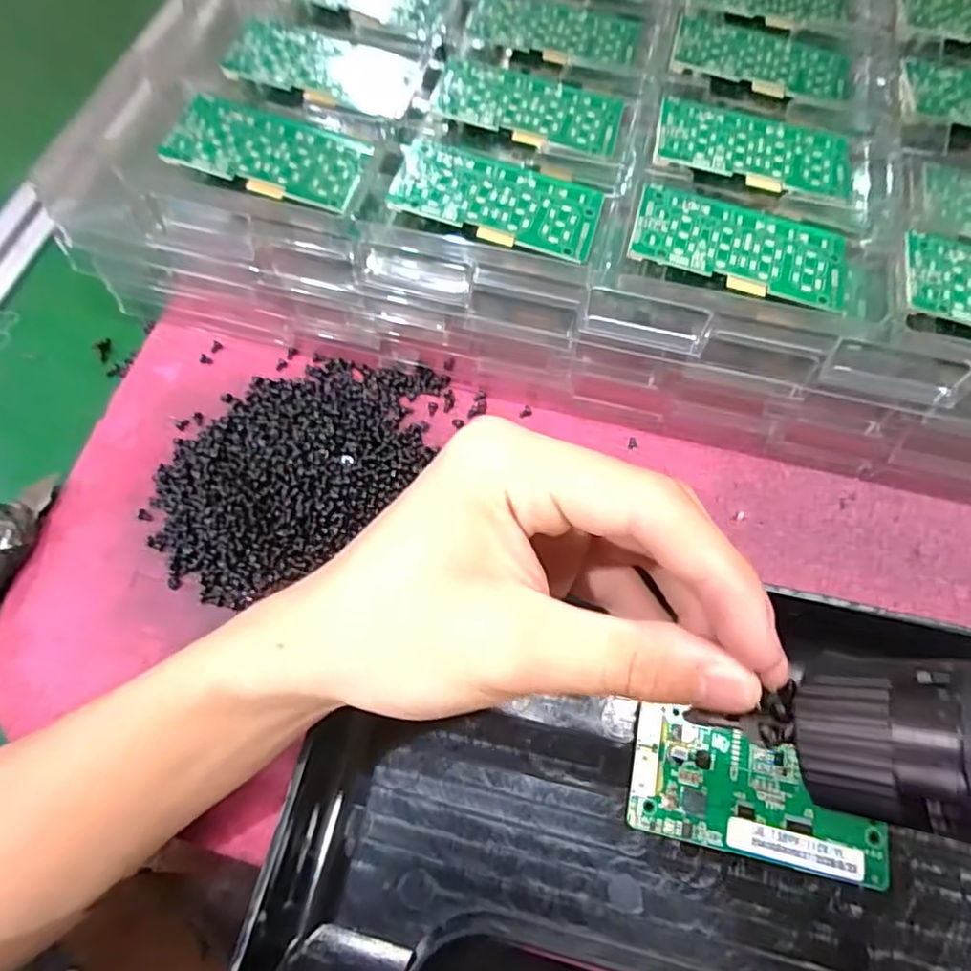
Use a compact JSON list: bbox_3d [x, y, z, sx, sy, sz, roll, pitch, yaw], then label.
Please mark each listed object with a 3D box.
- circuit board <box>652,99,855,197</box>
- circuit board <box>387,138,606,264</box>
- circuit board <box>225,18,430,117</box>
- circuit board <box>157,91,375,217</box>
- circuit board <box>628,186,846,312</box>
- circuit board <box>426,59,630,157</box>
[{"bbox_3d":[0.131,-0.166,0.306,0.095,0.006,0.049,9,66,3],"label":"circuit board"},{"bbox_3d":[0.004,-0.134,0.289,0.096,0.005,0.048,16,67,6],"label":"circuit board"},{"bbox_3d":[-0.081,-0.217,0.324,0.096,0.006,0.048,15,67,6],"label":"circuit board"},{"bbox_3d":[-0.102,-0.158,0.299,0.088,0.004,0.047,16,66,-2],"label":"circuit board"},{"bbox_3d":[0.113,-0.107,0.280,0.094,0.008,0.046,13,66,5],"label":"circuit board"},{"bbox_3d":[0.022,-0.192,0.321,0.094,0.004,0.049,15,65,2],"label":"circuit board"}]

